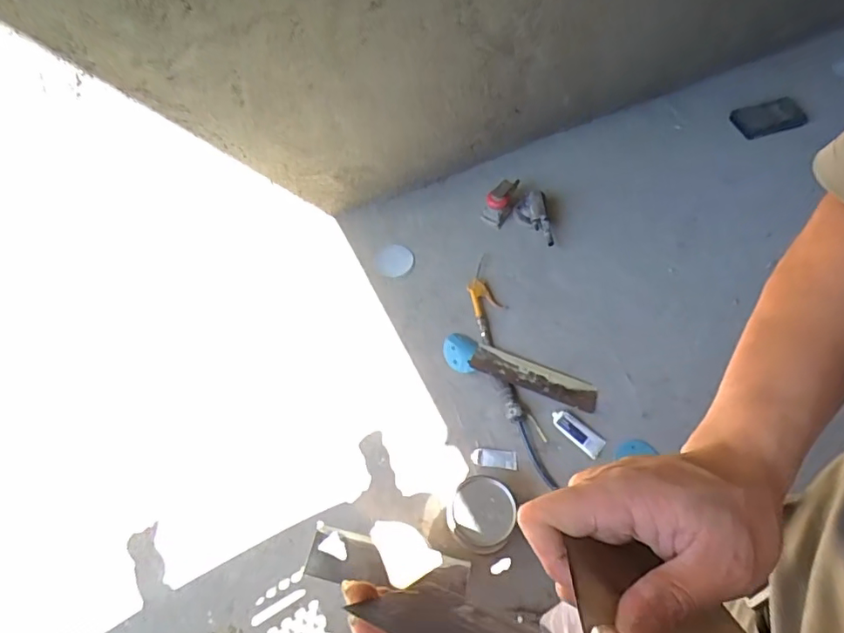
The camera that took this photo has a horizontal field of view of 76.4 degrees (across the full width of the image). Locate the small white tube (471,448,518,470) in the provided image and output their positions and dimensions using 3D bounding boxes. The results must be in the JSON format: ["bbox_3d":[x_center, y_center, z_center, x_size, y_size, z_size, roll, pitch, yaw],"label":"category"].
[{"bbox_3d":[0.178,0.350,1.323,0.110,0.021,0.046,7,62,2],"label":"small white tube"}]

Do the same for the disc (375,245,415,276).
[{"bbox_3d":[-0.083,-0.167,1.612,0.115,0.006,0.096,-19,80,-10],"label":"disc"}]

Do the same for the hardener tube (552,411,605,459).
[{"bbox_3d":[0.388,0.291,1.345,0.138,0.024,0.055,41,68,18],"label":"hardener tube"}]

